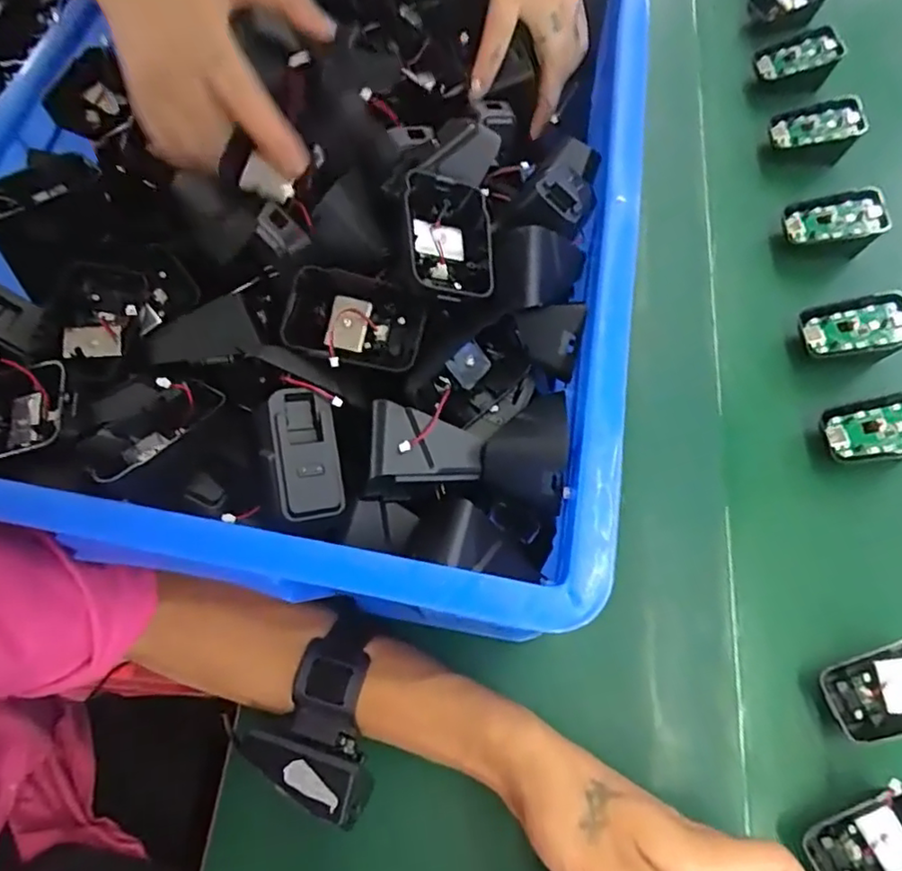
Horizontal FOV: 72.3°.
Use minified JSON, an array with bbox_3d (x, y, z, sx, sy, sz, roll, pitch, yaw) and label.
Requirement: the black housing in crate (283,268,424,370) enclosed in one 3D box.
[{"bbox_3d":[-0.050,-0.059,0.325,0.071,0.032,0.044,13,93,5],"label":"black housing in crate"}]

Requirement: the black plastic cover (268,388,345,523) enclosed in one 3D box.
[{"bbox_3d":[-0.069,0.009,0.294,0.029,0.013,0.062,-11,79,-4],"label":"black plastic cover"}]

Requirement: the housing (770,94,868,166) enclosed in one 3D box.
[{"bbox_3d":[0.312,-0.262,0.536,0.069,0.042,0.039,5,66,4],"label":"housing"}]

